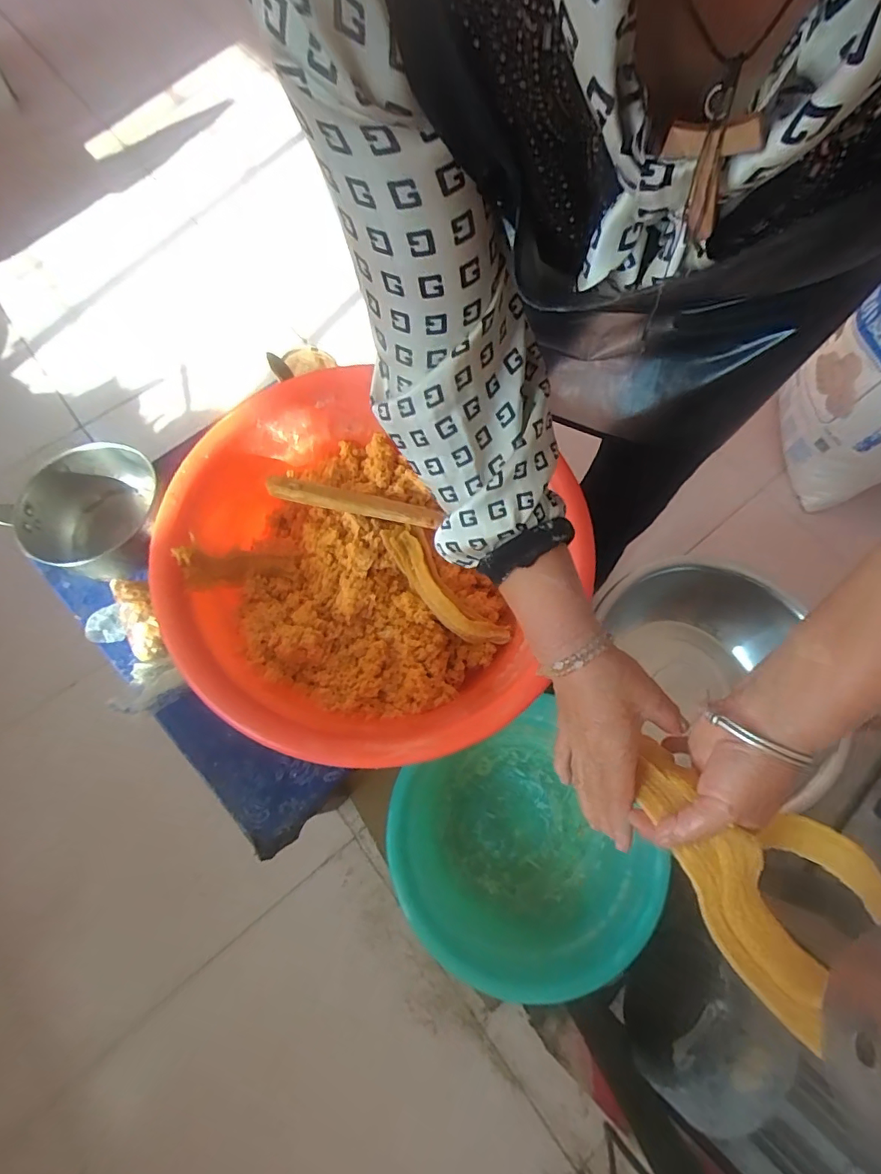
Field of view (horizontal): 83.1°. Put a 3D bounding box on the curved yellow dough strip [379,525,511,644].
[{"bbox_3d":[0.001,0.001,0.568,0.051,0.039,0.176,-41,74,-13],"label":"curved yellow dough strip"}]

